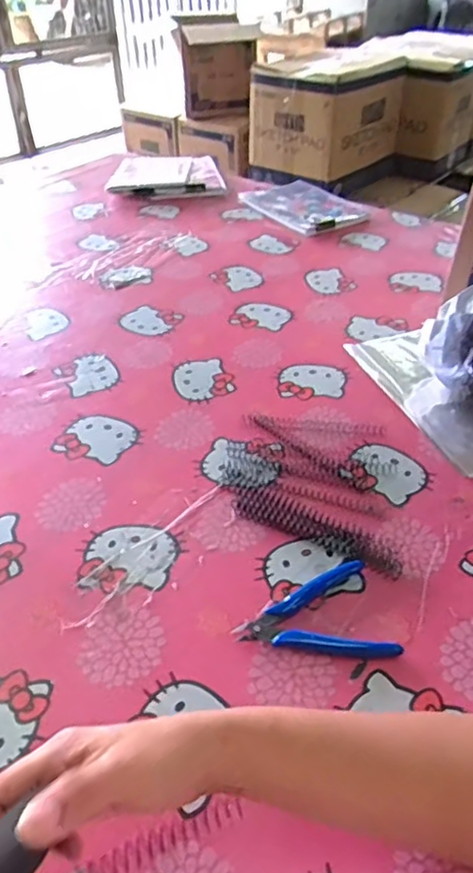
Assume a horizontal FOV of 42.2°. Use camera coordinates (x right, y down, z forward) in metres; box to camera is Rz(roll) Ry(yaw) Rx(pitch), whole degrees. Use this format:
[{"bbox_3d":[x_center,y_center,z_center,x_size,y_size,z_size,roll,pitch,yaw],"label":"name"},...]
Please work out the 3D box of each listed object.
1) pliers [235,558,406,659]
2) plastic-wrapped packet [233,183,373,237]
[{"bbox_3d":[0.059,0.145,0.490,0.117,0.013,0.081,-7,41,-9],"label":"pliers"},{"bbox_3d":[0.129,-0.444,1.171,0.162,0.024,0.254,-19,44,-21],"label":"plastic-wrapped packet"}]

